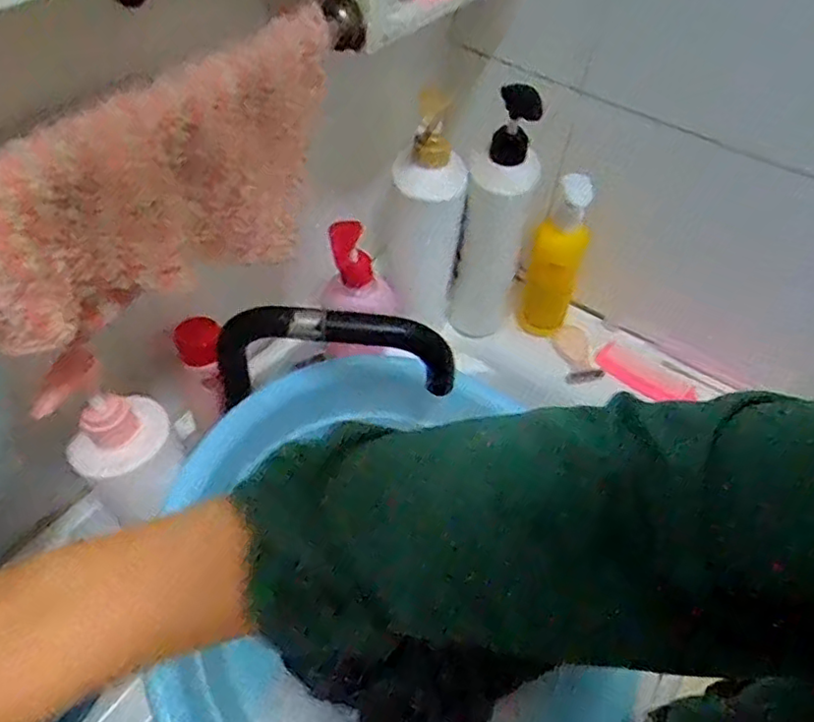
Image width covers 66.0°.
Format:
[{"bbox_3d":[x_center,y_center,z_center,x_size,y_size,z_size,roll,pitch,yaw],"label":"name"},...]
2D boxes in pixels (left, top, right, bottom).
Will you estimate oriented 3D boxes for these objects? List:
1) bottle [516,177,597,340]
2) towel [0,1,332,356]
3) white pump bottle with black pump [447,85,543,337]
[{"bbox_3d":[0.161,-0.105,0.673,0.056,0.205,0.043,19,51,11],"label":"bottle"},{"bbox_3d":[-0.118,-0.091,0.349,0.034,0.122,0.232,32,55,21],"label":"towel"},{"bbox_3d":[0.097,-0.151,0.661,0.066,0.279,0.084,13,50,7],"label":"white pump bottle with black pump"}]

